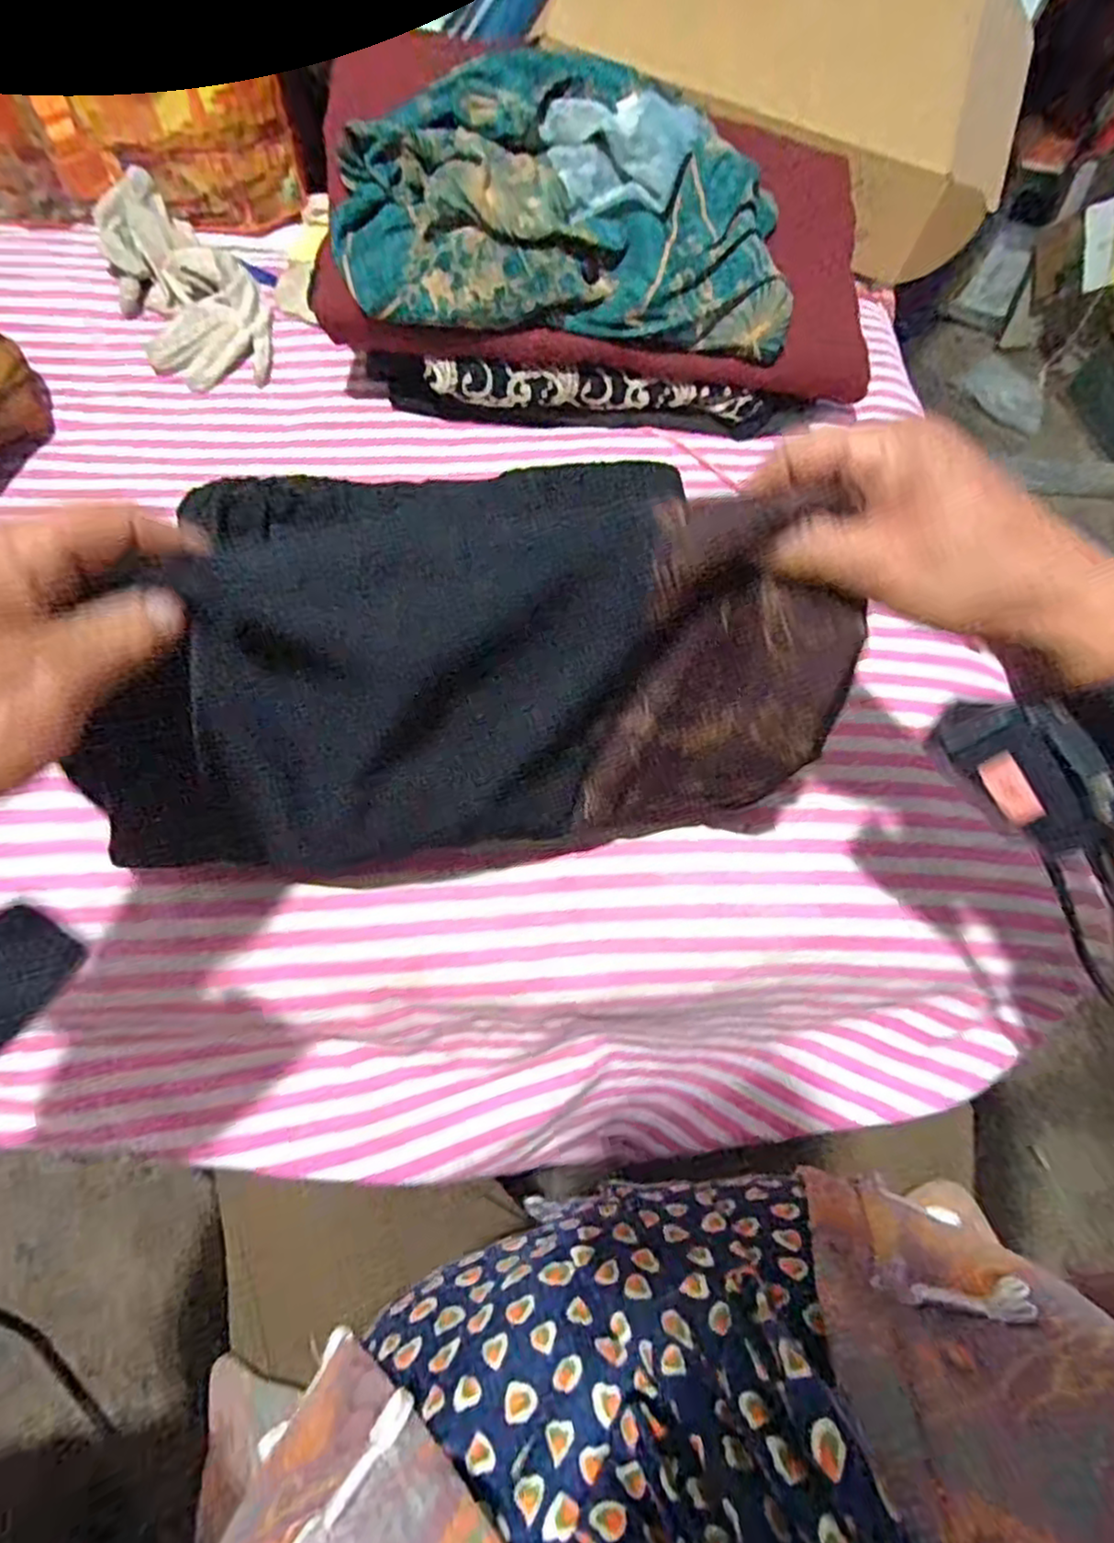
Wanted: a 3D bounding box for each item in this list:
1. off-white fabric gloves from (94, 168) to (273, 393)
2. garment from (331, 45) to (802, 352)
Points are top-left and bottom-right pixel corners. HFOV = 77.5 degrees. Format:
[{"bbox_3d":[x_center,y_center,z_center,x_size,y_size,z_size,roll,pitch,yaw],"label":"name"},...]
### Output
[{"bbox_3d":[-0.305,-0.394,0.564,0.097,0.046,0.214,-33,80,-20],"label":"off-white fabric gloves"},{"bbox_3d":[0.008,-0.379,0.470,0.309,0.101,0.154,-4,60,-6],"label":"garment"}]

